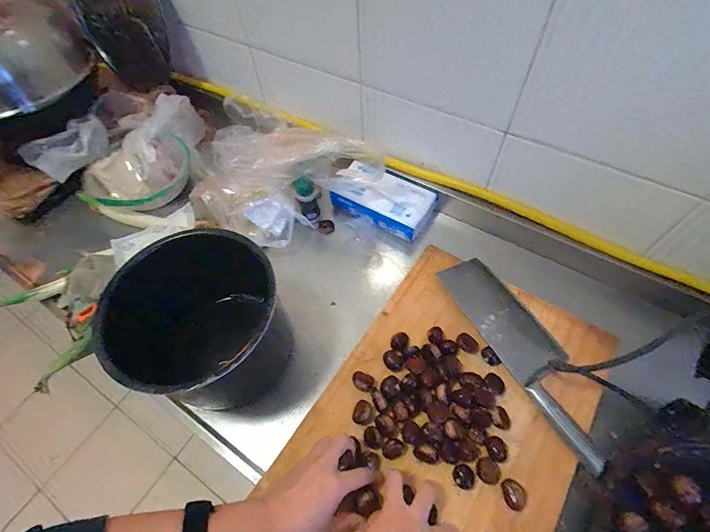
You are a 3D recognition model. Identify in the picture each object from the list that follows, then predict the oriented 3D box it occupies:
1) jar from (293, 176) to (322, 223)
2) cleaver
[{"bbox_3d":[-0.083,-0.120,0.652,0.035,0.084,0.029,-33,62,-16],"label":"jar"},{"bbox_3d":[0.238,0.113,0.518,0.078,0.019,0.312,-26,61,-12],"label":"cleaver"}]

